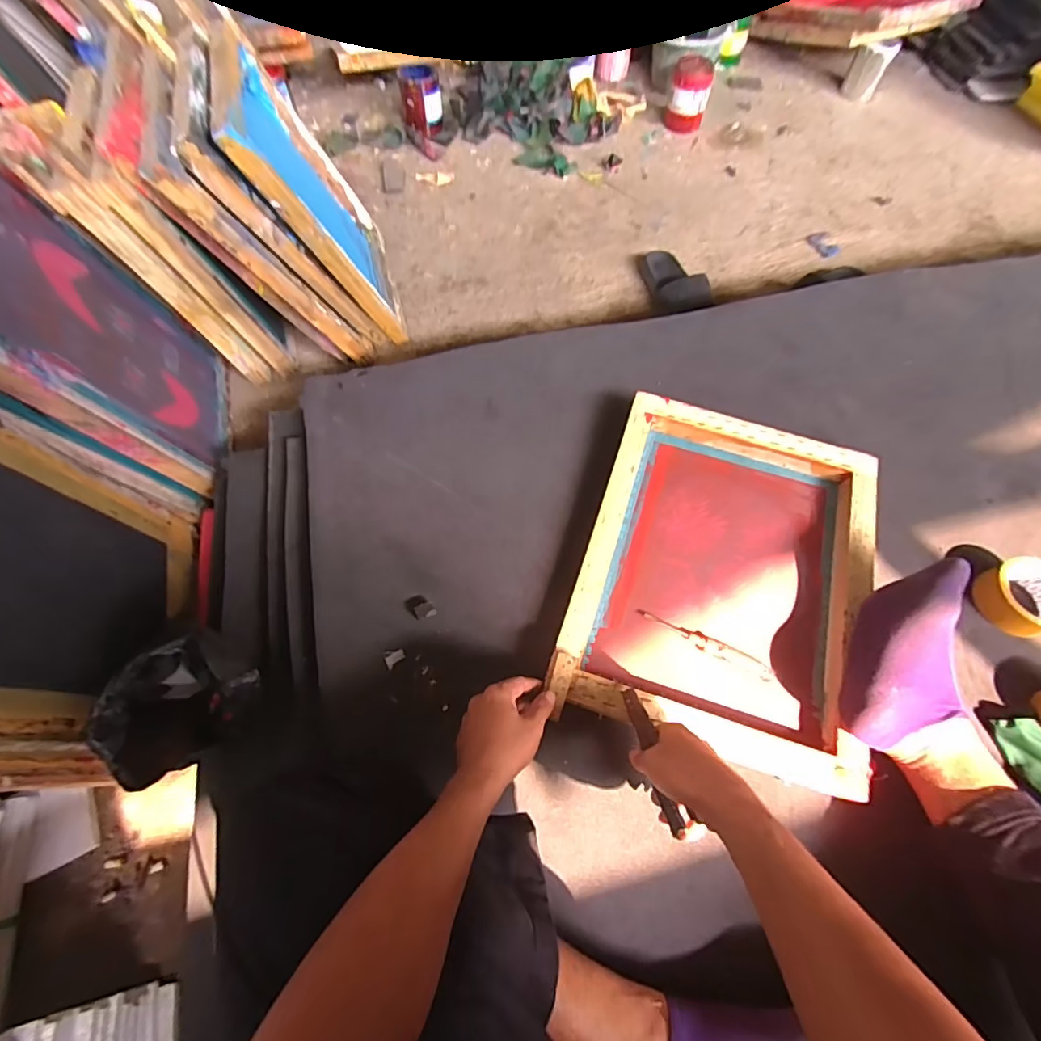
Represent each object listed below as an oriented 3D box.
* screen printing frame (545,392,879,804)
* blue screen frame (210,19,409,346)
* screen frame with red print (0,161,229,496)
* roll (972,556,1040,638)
[{"bbox_3d":[0.270,0.062,0.668,0.348,0.056,0.452,16,66,11],"label":"screen printing frame"},{"bbox_3d":[-0.382,-0.616,0.968,0.044,0.460,0.355,-23,65,12],"label":"blue screen frame"},{"bbox_3d":[-0.627,-0.264,0.771,0.027,0.457,0.332,-18,67,5],"label":"screen frame with red print"},{"bbox_3d":[0.662,0.097,0.656,0.090,0.054,0.090,0,63,-1],"label":"roll"}]

